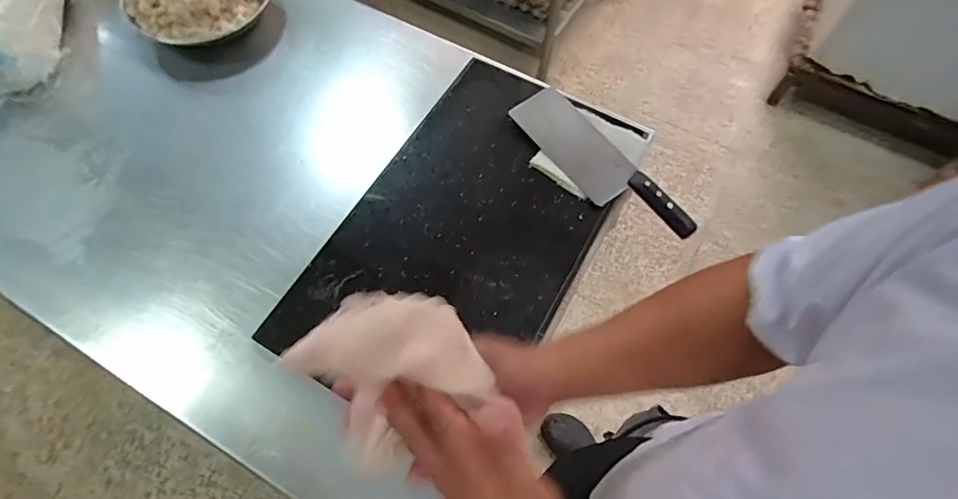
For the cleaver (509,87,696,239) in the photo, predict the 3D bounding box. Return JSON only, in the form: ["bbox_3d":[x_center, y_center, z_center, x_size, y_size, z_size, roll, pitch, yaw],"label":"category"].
[{"bbox_3d":[0.171,-0.123,0.721,0.092,0.019,0.301,-31,68,-16],"label":"cleaver"}]

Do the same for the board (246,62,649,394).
[{"bbox_3d":[-0.010,-0.038,0.692,0.298,0.028,0.528,27,66,12],"label":"board"}]

